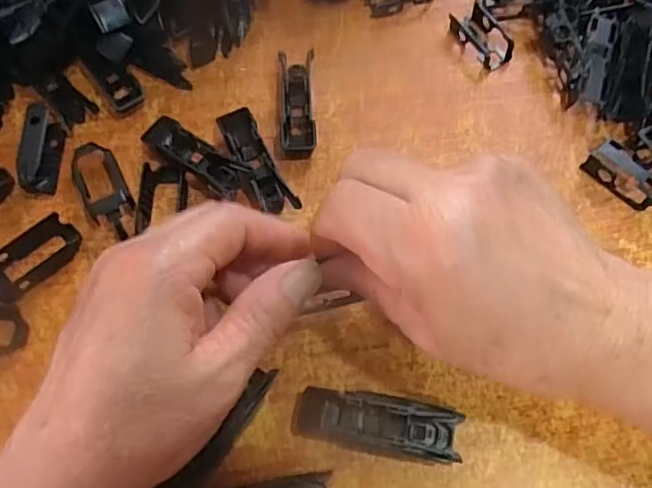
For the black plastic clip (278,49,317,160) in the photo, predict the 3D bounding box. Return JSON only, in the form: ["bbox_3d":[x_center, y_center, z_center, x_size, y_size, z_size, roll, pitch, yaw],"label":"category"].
[{"bbox_3d":[-0.016,-0.078,0.336,0.019,0.013,0.066,-3,65,1],"label":"black plastic clip"}]

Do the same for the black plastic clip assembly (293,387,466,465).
[{"bbox_3d":[0.021,0.076,0.258,0.069,0.015,0.023,10,66,7],"label":"black plastic clip assembly"}]

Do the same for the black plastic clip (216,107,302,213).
[{"bbox_3d":[-0.036,-0.043,0.319,0.019,0.015,0.060,-26,67,-10],"label":"black plastic clip"}]

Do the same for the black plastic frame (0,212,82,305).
[{"bbox_3d":[-0.146,0.007,0.301,0.026,0.008,0.049,40,72,18],"label":"black plastic frame"}]

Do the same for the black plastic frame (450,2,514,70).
[{"bbox_3d":[0.092,-0.121,0.354,0.024,0.008,0.041,-26,67,-10],"label":"black plastic frame"}]

